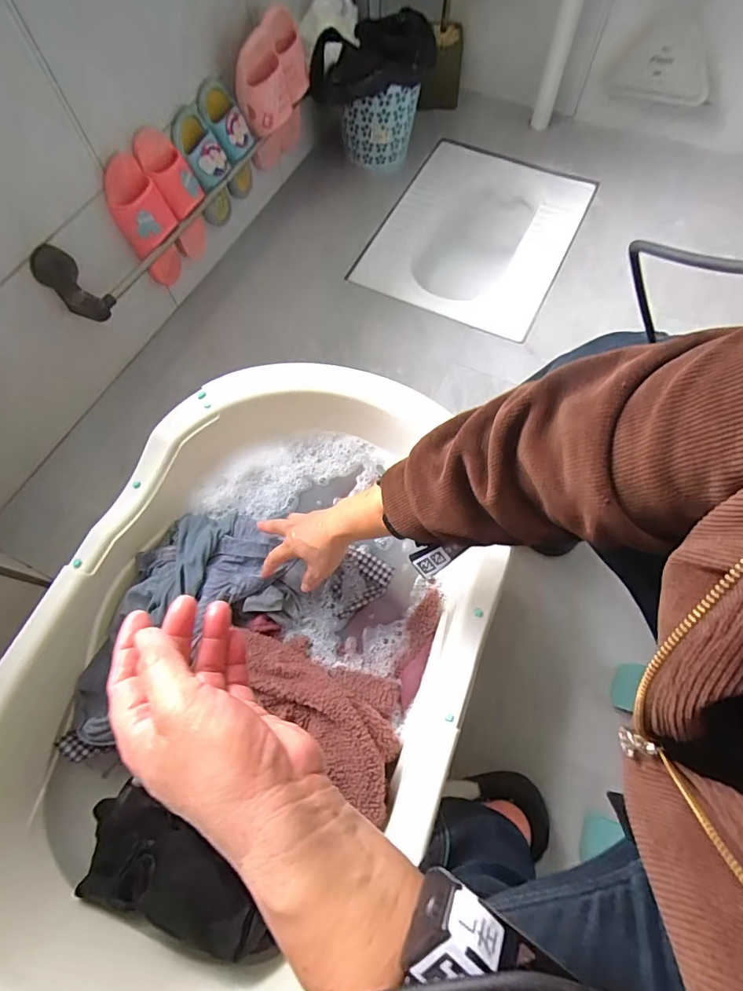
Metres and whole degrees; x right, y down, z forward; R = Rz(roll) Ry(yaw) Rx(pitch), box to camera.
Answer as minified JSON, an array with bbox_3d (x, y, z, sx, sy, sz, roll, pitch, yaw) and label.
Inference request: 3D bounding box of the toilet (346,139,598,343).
[{"bbox_3d":[0.258,-0.635,1.165,0.441,0.221,0.570,23,70,10],"label":"toilet"}]

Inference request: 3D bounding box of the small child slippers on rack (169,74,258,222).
[{"bbox_3d":[-0.300,-0.669,0.902,0.061,0.201,0.172,22,70,10],"label":"small child slippers on rack"}]

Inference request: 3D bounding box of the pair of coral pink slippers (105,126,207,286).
[{"bbox_3d":[-0.382,-0.526,0.834,0.071,0.226,0.185,22,70,10],"label":"pair of coral pink slippers"}]

